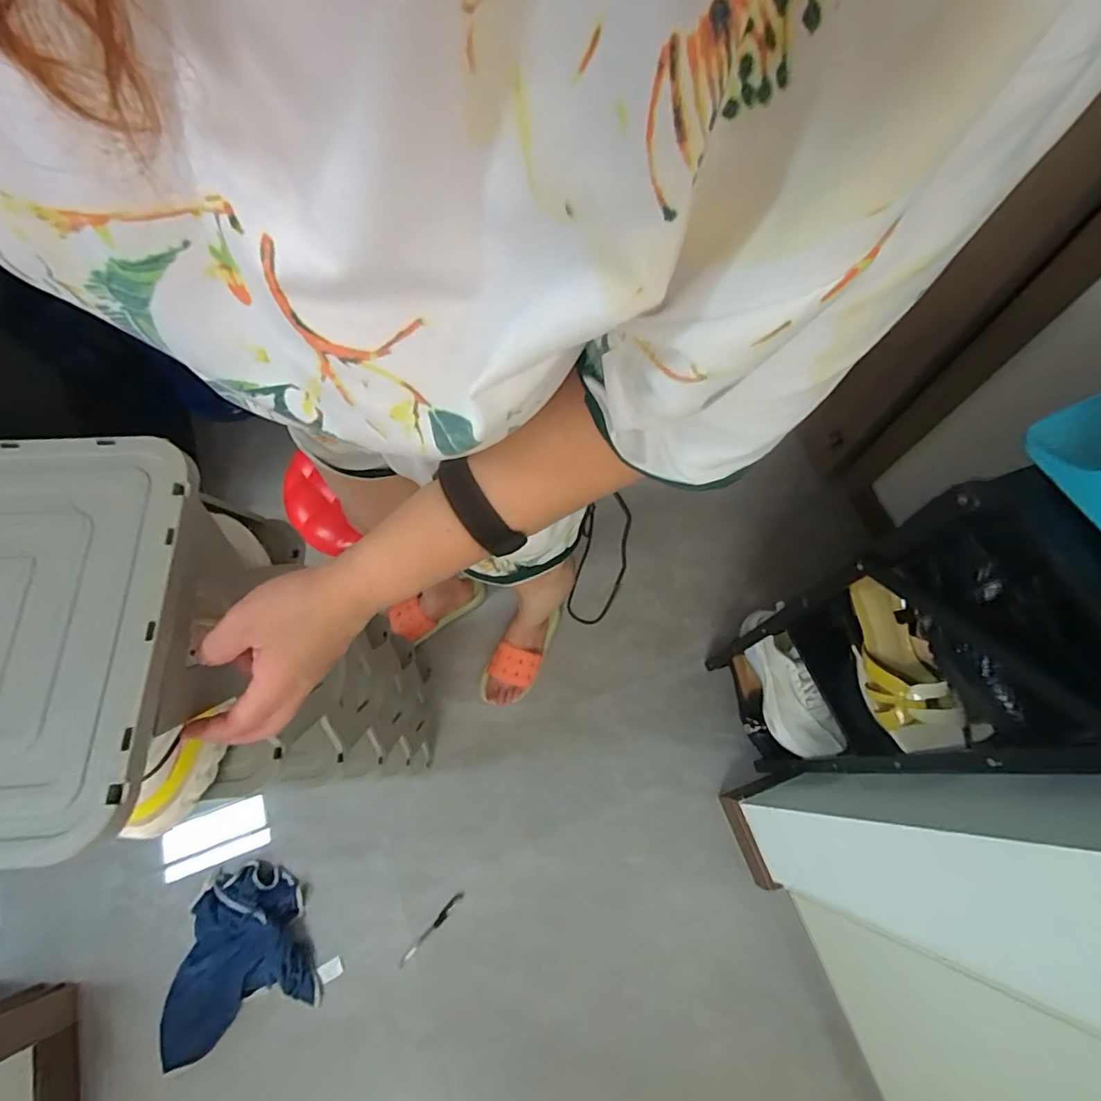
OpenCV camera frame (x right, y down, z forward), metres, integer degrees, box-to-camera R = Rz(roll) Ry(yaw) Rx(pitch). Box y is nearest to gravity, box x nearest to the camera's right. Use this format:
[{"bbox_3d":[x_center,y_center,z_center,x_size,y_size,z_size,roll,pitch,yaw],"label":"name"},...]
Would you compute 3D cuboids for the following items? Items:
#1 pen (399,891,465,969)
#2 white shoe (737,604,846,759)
[{"bbox_3d":[-0.214,0.684,0.988,0.015,0.008,0.150,41,73,13],"label":"pen"},{"bbox_3d":[0.391,0.218,0.911,0.079,0.099,0.247,-15,70,-8],"label":"white shoe"}]

